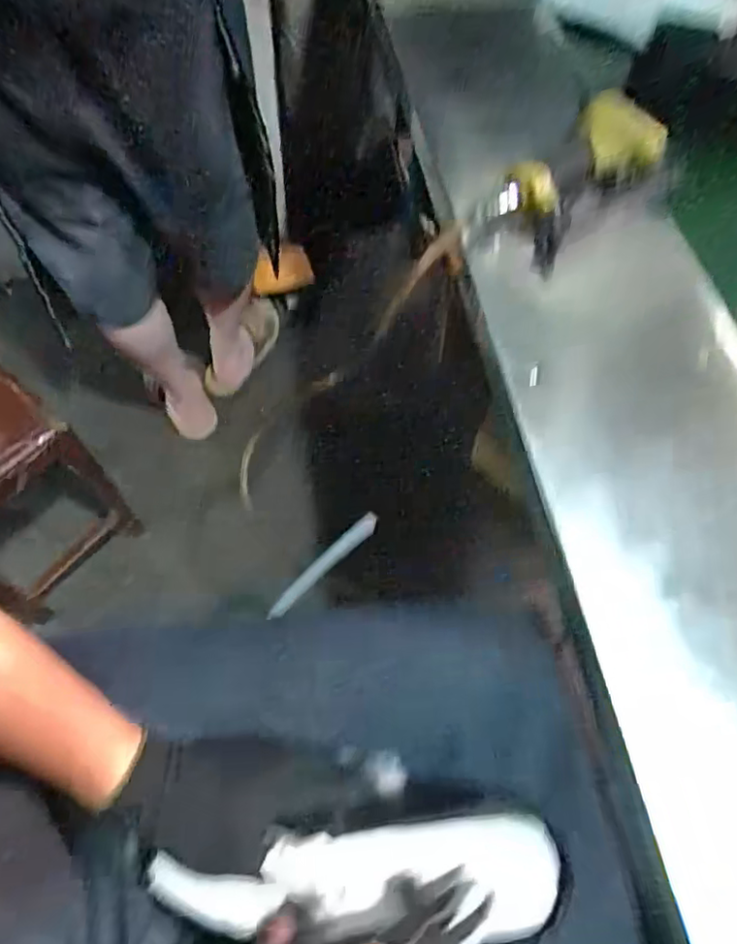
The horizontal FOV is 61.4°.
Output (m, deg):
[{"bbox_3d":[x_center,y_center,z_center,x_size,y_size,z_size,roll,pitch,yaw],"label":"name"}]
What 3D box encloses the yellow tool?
[{"bbox_3d":[0.214,-0.300,0.651,0.103,0.073,0.214,38,65,17],"label":"yellow tool"}]

